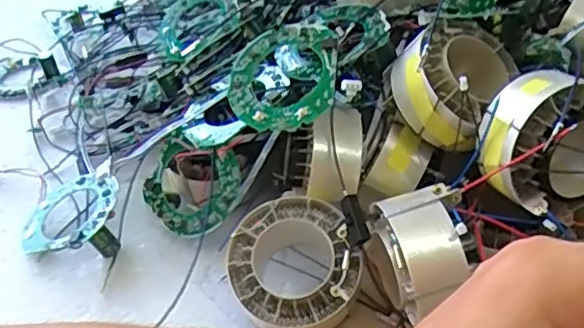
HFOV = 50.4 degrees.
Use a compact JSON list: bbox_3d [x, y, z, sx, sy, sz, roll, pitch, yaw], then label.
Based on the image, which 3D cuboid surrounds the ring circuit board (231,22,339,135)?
[{"bbox_3d":[-0.005,-0.045,0.328,0.057,0.007,0.062,-9,63,18],"label":"ring circuit board"}]

